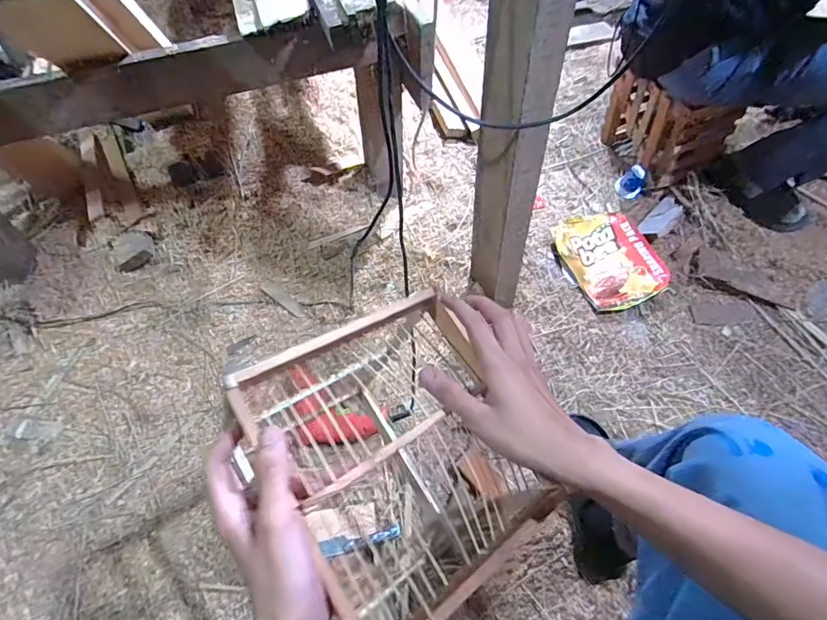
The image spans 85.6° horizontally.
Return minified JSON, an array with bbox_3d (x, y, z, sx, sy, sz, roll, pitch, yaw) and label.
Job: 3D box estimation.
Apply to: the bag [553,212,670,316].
[{"bbox_3d":[0.504,-0.144,1.148,0.219,0.034,0.296,-15,55,-8],"label":"bag"}]

